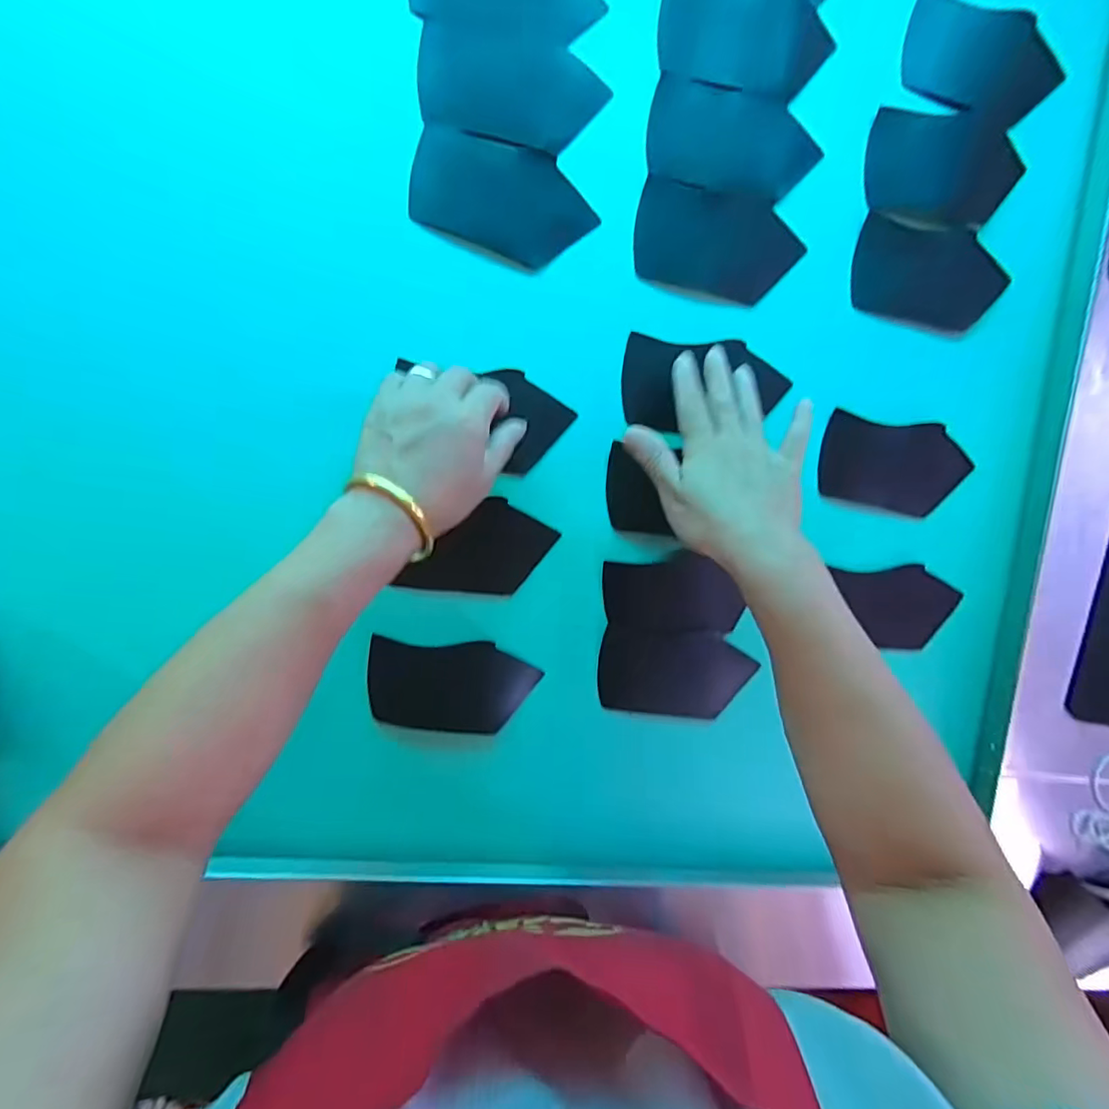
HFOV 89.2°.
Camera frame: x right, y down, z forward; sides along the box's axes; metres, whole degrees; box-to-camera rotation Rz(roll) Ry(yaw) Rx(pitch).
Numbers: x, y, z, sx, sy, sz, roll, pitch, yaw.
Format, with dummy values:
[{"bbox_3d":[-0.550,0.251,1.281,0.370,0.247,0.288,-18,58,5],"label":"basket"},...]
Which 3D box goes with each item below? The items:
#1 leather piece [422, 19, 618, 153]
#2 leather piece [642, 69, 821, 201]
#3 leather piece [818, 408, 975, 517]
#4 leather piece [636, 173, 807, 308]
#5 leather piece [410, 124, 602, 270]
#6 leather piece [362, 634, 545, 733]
[{"bbox_3d":[-0.031,-0.336,0.405,0.131,0.004,0.072,6,95,-6],"label":"leather piece"},{"bbox_3d":[0.136,-0.314,0.428,0.129,0.006,0.072,9,95,-7],"label":"leather piece"},{"bbox_3d":[0.284,-0.074,0.470,0.126,0.006,0.072,9,102,-8],"label":"leather piece"},{"bbox_3d":[0.125,-0.240,0.435,0.126,0.009,0.072,11,99,-4],"label":"leather piece"},{"bbox_3d":[-0.038,-0.262,0.415,0.131,0.004,0.071,17,99,-8],"label":"leather piece"},{"bbox_3d":[-0.080,0.105,0.446,0.128,0.005,0.074,6,100,-8],"label":"leather piece"}]

